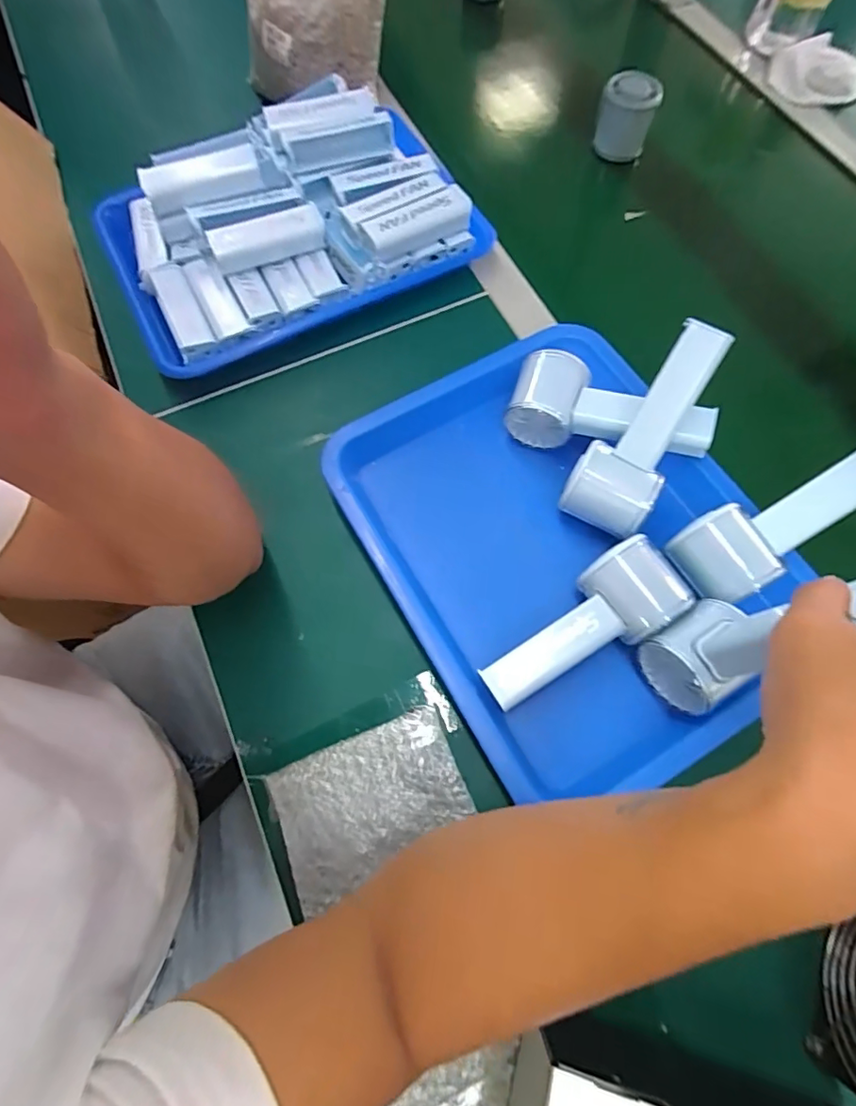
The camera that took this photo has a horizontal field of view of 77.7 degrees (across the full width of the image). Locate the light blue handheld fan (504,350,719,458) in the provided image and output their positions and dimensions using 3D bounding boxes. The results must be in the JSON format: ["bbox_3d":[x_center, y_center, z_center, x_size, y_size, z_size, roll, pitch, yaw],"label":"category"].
[{"bbox_3d":[0.139,-0.106,0.426,0.150,0.062,0.060,19,69,7],"label":"light blue handheld fan"}]

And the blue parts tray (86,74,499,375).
[{"bbox_3d":[-0.141,-0.323,0.508,0.326,0.081,0.247,-26,71,-10],"label":"blue parts tray"}]

